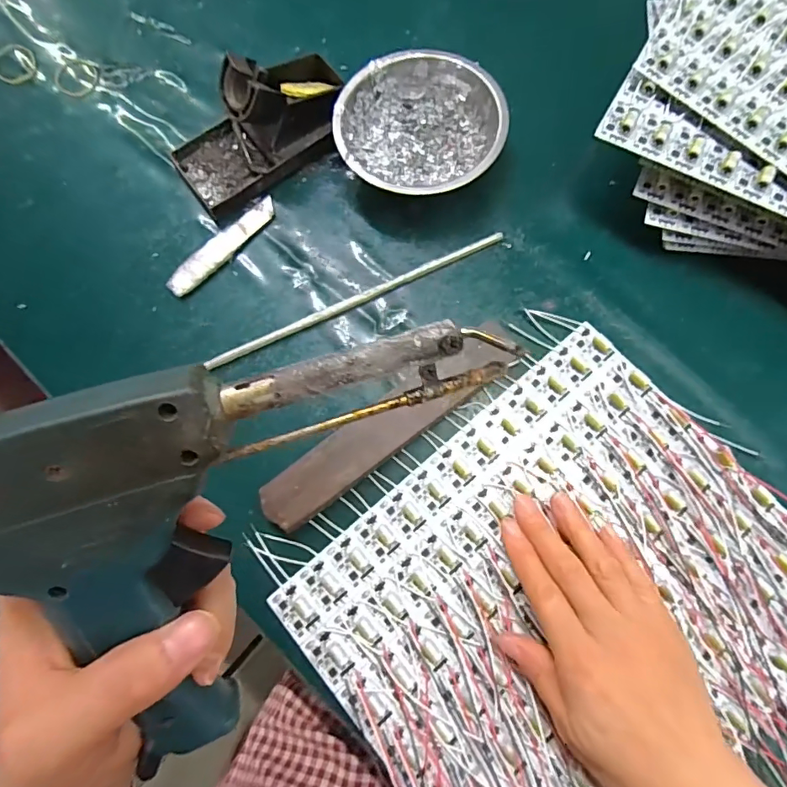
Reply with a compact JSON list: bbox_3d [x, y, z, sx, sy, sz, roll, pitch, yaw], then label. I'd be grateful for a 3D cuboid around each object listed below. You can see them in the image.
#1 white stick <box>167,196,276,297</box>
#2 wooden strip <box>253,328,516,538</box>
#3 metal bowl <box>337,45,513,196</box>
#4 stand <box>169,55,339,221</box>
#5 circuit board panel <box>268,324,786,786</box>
[{"bbox_3d":[-0.131,-0.115,0.376,0.023,0.007,0.104,41,80,12],"label":"white stick"},{"bbox_3d":[0.002,0.018,0.329,0.201,0.018,0.035,-37,77,-8],"label":"wooden strip"},{"bbox_3d":[0.020,-0.206,0.382,0.128,0.038,0.115,-8,74,0],"label":"metal bowl"},{"bbox_3d":[-0.103,-0.212,0.374,0.149,0.064,0.079,-36,76,-8],"label":"stand"},{"bbox_3d":[0.116,0.137,0.298,0.286,0.009,0.263,-39,77,-8],"label":"circuit board panel"}]

